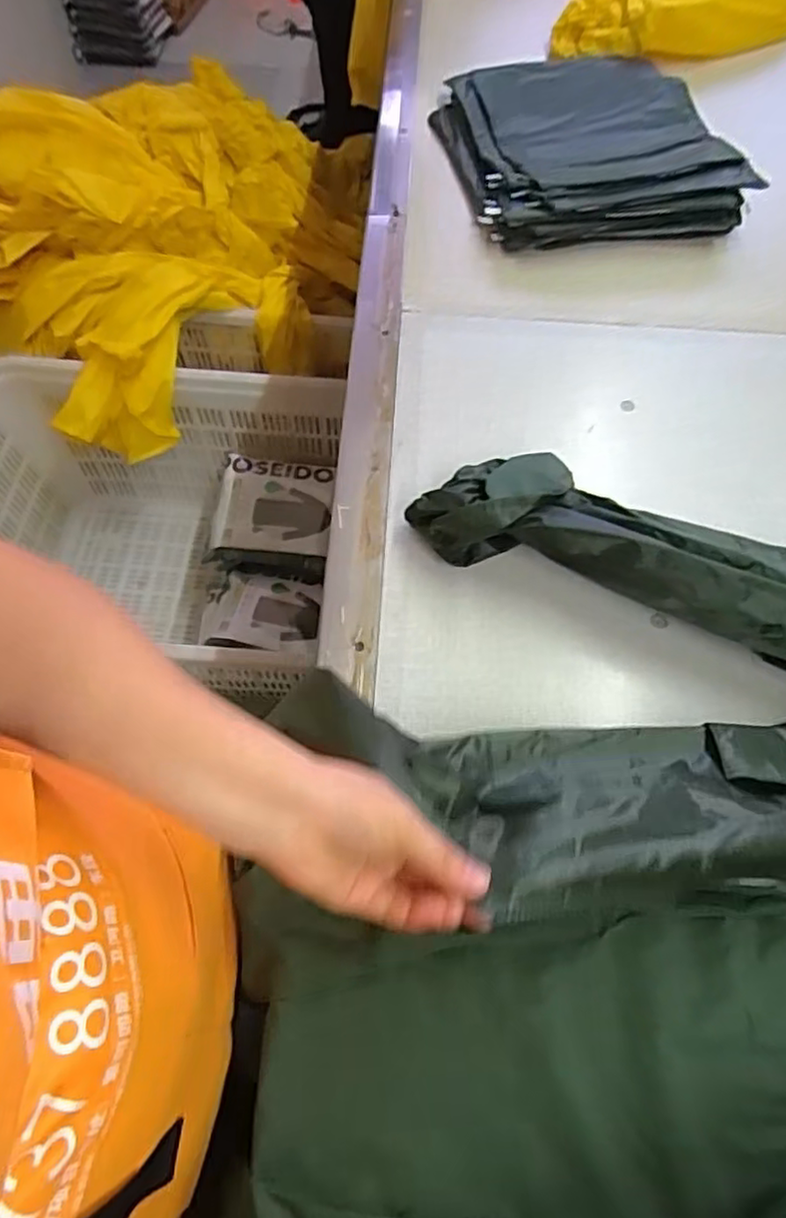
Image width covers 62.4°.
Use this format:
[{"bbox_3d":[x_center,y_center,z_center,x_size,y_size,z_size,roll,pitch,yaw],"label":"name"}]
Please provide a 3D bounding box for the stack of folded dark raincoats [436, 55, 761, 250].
[{"bbox_3d":[0.237,-0.593,0.816,0.323,0.048,0.344,-7,63,-5],"label":"stack of folded dark raincoats"}]

